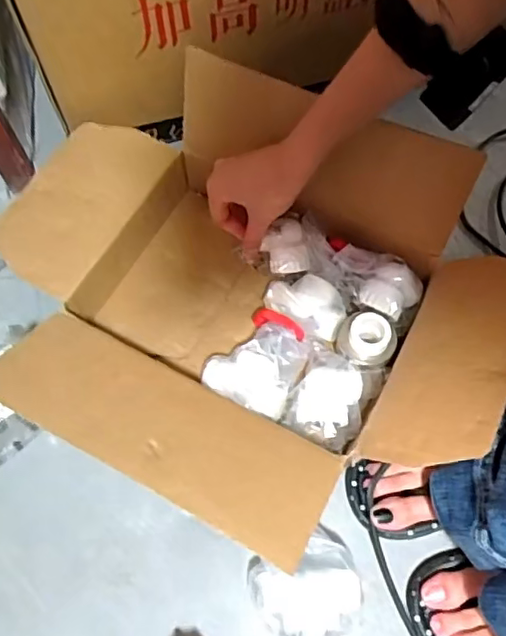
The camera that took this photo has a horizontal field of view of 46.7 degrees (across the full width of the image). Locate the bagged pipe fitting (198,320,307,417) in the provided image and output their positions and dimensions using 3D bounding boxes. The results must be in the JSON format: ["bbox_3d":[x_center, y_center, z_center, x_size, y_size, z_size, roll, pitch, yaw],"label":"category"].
[{"bbox_3d":[0.001,0.043,0.513,0.079,0.045,0.075,-1,65,1],"label":"bagged pipe fitting"}]

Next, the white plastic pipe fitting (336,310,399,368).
[{"bbox_3d":[0.098,0.018,0.508,0.048,0.030,0.047,-1,65,1],"label":"white plastic pipe fitting"}]

